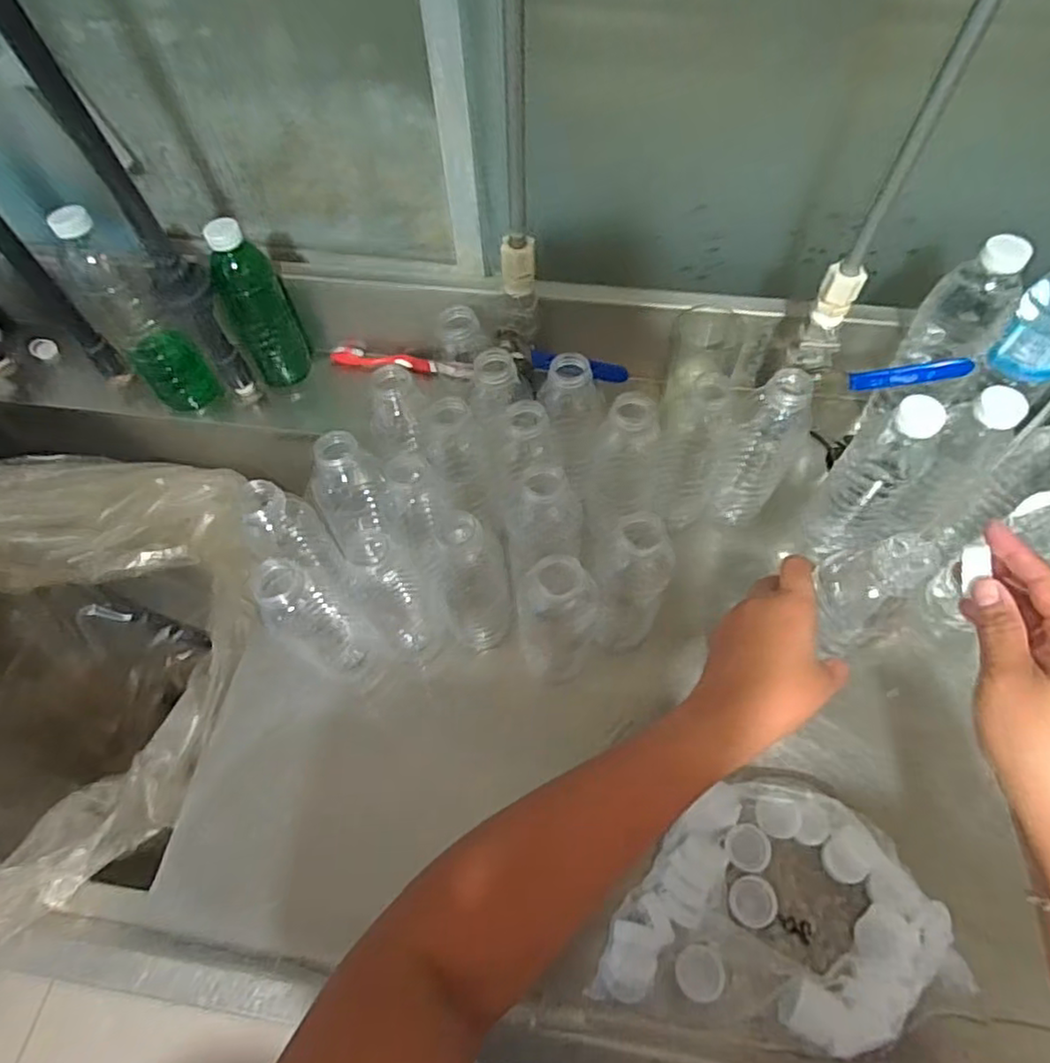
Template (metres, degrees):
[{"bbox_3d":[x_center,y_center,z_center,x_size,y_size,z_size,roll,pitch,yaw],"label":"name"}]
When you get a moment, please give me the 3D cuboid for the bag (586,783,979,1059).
[{"bbox_3d":[0.174,0.258,0.446,0.220,0.033,0.147,9,61,7],"label":"bag"}]

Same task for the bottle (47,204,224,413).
[{"bbox_3d":[-0.388,-0.216,0.646,0.059,0.215,0.073,-37,66,-18],"label":"bottle"}]

